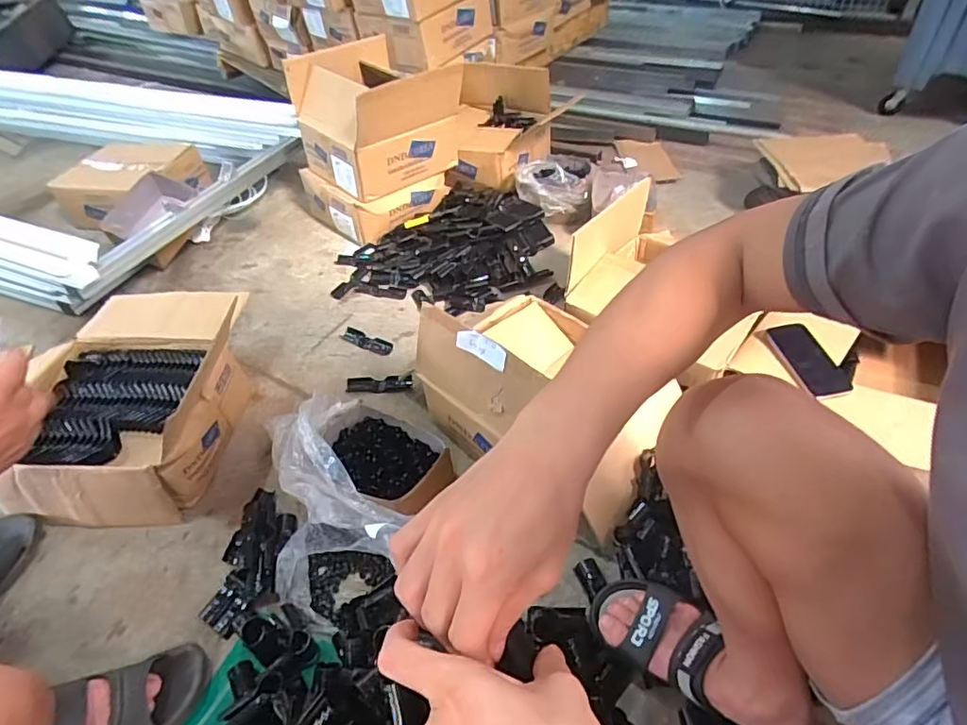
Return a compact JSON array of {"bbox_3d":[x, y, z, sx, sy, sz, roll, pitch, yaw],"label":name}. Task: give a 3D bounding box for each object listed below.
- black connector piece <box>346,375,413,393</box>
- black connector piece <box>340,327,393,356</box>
[{"bbox_3d":[-0.205,0.042,1.087,0.126,0.013,0.042,-1,45,6],"label":"black connector piece"},{"bbox_3d":[-0.249,-0.044,1.190,0.127,0.014,0.037,19,50,24],"label":"black connector piece"}]

